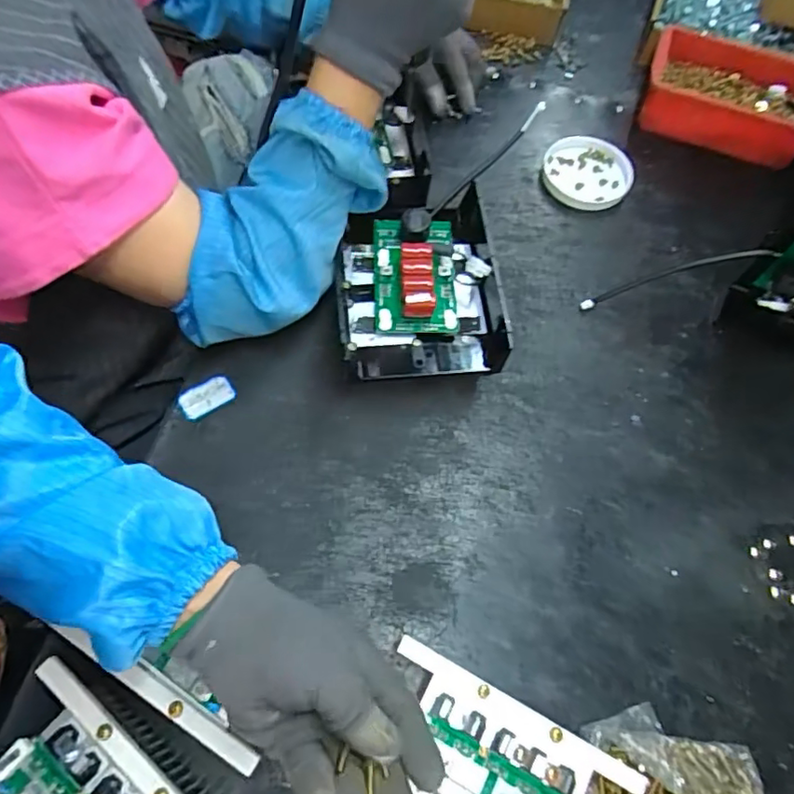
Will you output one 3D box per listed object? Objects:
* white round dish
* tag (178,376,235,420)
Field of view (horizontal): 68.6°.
[{"bbox_3d":[0.219,-0.258,0.670,0.099,0.010,0.097,1,65,-2],"label":"white round dish"},{"bbox_3d":[-0.171,0.001,0.524,0.048,0.005,0.027,-31,96,-15],"label":"tag"}]

